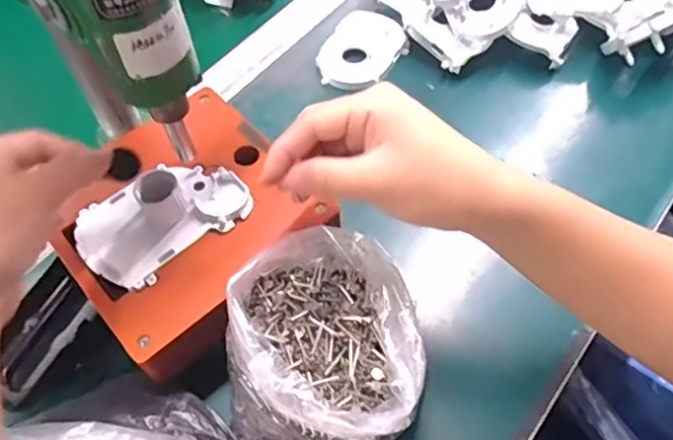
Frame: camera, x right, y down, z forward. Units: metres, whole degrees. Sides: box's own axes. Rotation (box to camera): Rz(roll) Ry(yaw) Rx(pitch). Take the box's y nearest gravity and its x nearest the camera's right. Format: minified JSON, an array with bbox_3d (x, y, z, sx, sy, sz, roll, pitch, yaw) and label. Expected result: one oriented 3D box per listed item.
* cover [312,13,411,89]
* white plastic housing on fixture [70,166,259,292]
[{"bbox_3d":[0.020,-0.155,0.533,0.072,0.020,0.079,-1,58,2],"label":"cover"},{"bbox_3d":[-0.110,-0.008,0.359,0.101,0.027,0.066,-34,62,-18],"label":"white plastic housing on fixture"}]

